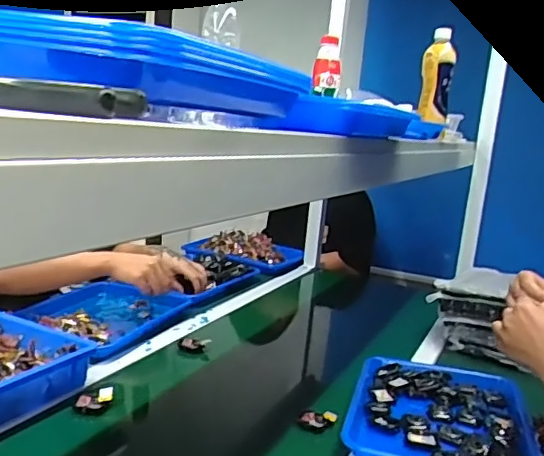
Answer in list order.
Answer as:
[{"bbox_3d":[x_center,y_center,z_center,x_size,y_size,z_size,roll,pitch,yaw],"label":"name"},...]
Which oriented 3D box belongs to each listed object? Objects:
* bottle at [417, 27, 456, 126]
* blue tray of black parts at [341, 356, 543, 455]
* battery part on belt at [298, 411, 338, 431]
[{"bbox_3d":[0.330,-0.300,1.144,0.065,0.166,0.055,10,12,15],"label":"bottle"},{"bbox_3d":[0.253,0.279,0.860,0.257,0.051,0.329,8,9,16],"label":"blue tray of black parts"},{"bbox_3d":[0.067,0.284,0.850,0.056,0.021,0.028,7,9,10],"label":"battery part on belt"}]

